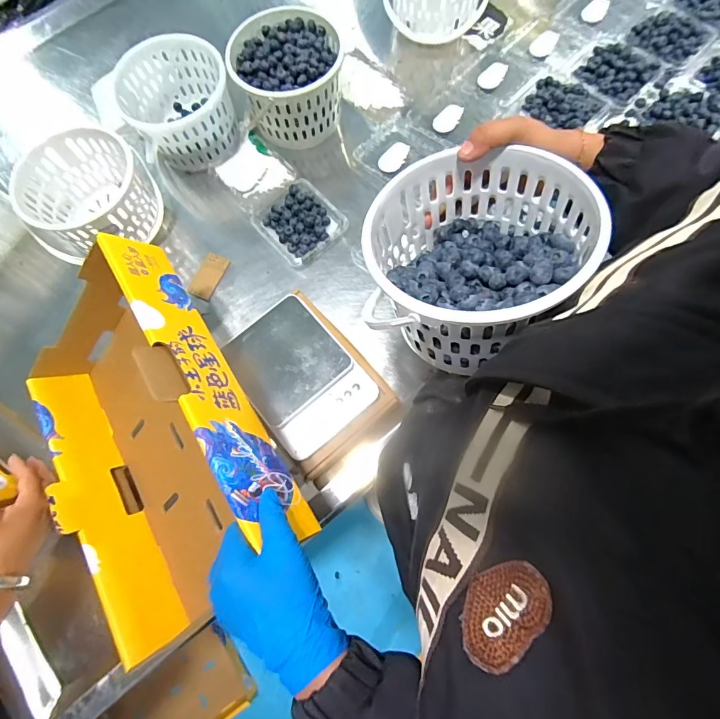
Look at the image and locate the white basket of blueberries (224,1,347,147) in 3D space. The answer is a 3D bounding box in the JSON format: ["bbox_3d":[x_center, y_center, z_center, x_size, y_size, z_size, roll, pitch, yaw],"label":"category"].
[{"bbox_3d":[-0.116,-0.454,0.698,0.167,0.125,0.169,-10,73,-1],"label":"white basket of blueberries"}]

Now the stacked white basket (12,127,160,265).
[{"bbox_3d":[-0.425,-0.258,0.676,0.171,0.113,0.176,-25,74,-5],"label":"stacked white basket"}]

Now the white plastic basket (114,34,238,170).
[{"bbox_3d":[-0.290,-0.411,0.696,0.165,0.113,0.168,-1,73,2],"label":"white plastic basket"}]

